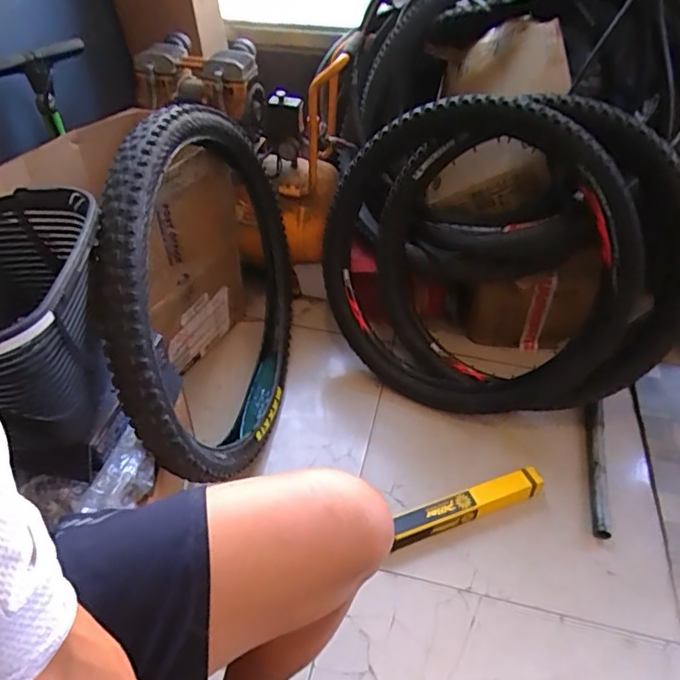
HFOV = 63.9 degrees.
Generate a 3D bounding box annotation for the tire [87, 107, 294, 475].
[{"bbox_3d":[-0.229,-0.081,1.044,0.071,0.664,0.661,-2,67,13],"label":"tire"}]

